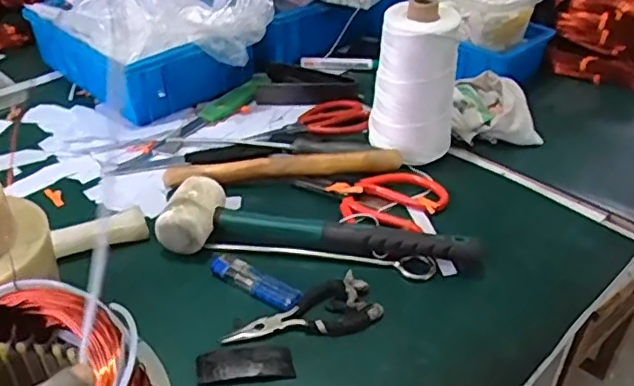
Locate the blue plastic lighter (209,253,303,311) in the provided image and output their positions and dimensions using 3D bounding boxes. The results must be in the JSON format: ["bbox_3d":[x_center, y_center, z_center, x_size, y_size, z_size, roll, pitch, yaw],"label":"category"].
[{"bbox_3d":[-0.053,0.076,0.520,0.086,0.012,0.024,21,41,26],"label":"blue plastic lighter"}]

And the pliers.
[{"bbox_3d":[-0.013,0.098,0.490,0.125,0.012,0.060,-15,39,-20],"label":"pliers"}]

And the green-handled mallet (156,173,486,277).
[{"bbox_3d":[0.005,0.030,0.550,0.285,0.043,0.067,4,36,6],"label":"green-handled mallet"}]

